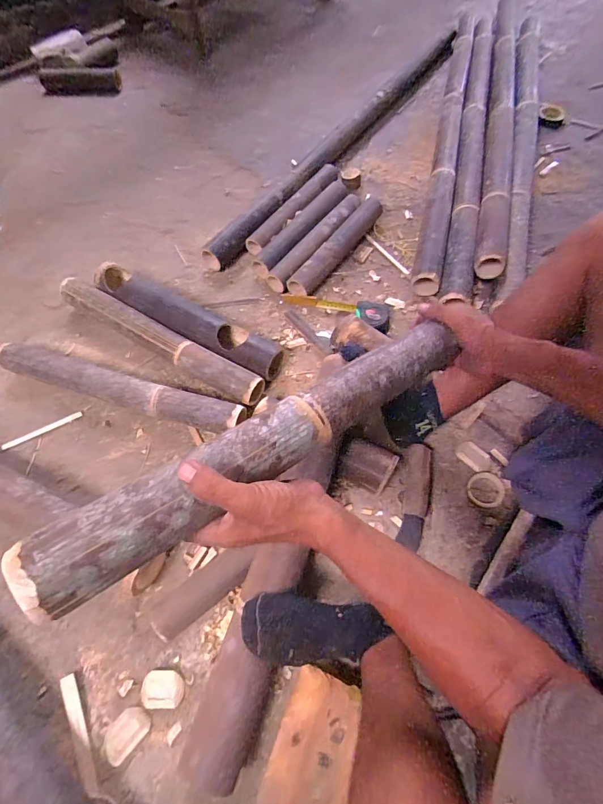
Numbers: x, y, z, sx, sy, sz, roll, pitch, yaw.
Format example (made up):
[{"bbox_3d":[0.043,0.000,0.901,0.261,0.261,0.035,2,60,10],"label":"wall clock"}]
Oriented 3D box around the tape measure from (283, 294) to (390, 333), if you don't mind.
[{"bbox_3d":[0.075,-0.211,0.892,0.268,0.038,0.085,13,65,21],"label":"tape measure"}]

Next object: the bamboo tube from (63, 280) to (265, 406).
[{"bbox_3d":[-0.317,-0.136,0.832,0.532,0.074,0.073,27,67,15],"label":"bamboo tube"}]

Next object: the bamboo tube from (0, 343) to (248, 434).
[{"bbox_3d":[-0.366,-0.028,0.776,0.530,0.075,0.076,15,64,9],"label":"bamboo tube"}]

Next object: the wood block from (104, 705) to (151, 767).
[{"bbox_3d":[-0.253,0.474,0.547,0.048,0.014,0.064,38,70,19],"label":"wood block"}]

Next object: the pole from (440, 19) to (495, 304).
[{"bbox_3d":[0.534,-0.862,1.159,0.072,0.064,1.473,13,64,8],"label":"pole"}]

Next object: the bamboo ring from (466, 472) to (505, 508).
[{"bbox_3d":[0.336,0.159,0.693,0.064,0.007,0.066,-1,63,2],"label":"bamboo ring"}]

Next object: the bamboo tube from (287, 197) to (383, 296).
[{"bbox_3d":[0.107,-0.423,1.003,0.064,0.059,0.413,33,68,17],"label":"bamboo tube"}]

